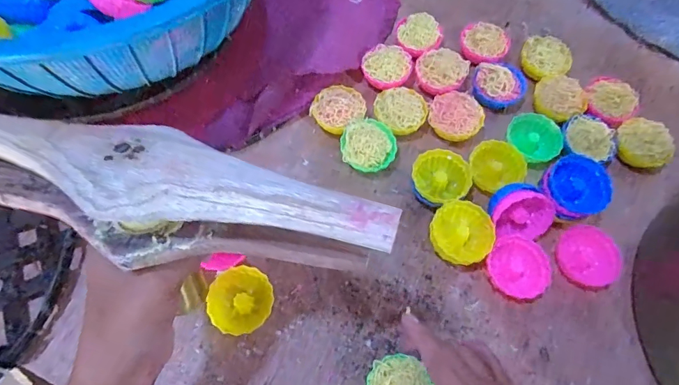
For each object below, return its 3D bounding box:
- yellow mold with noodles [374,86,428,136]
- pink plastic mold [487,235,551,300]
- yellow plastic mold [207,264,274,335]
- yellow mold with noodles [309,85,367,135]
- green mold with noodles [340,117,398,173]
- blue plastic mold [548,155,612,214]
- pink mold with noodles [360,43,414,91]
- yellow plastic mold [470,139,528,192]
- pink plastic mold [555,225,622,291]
[{"bbox_3d":[0.072,-0.095,0.497,0.060,0.030,0.057,1,66,-2],"label":"yellow mold with noodles"},{"bbox_3d":[0.183,0.077,0.433,0.058,0.018,0.061,3,66,-1],"label":"pink plastic mold"},{"bbox_3d":[-0.094,0.104,0.407,0.058,0.023,0.059,-10,67,-6],"label":"yellow plastic mold"},{"bbox_3d":[-0.001,-0.097,0.498,0.057,0.032,0.058,1,66,-2],"label":"yellow mold with noodles"},{"bbox_3d":[0.033,-0.051,0.474,0.061,0.038,0.060,1,66,-2],"label":"green mold with noodles"},{"bbox_3d":[0.243,-0.008,0.429,0.057,0.020,0.057,-1,87,19],"label":"blue plastic mold"},{"bbox_3d":[0.058,-0.154,0.524,0.059,0.024,0.063,16,67,5],"label":"pink mold with noodles"},{"bbox_3d":[0.172,-0.032,0.468,0.055,0.026,0.055,-1,83,5],"label":"yellow plastic mold"},{"bbox_3d":[0.254,0.064,0.429,0.061,0.015,0.061,-3,79,4],"label":"pink plastic mold"}]

